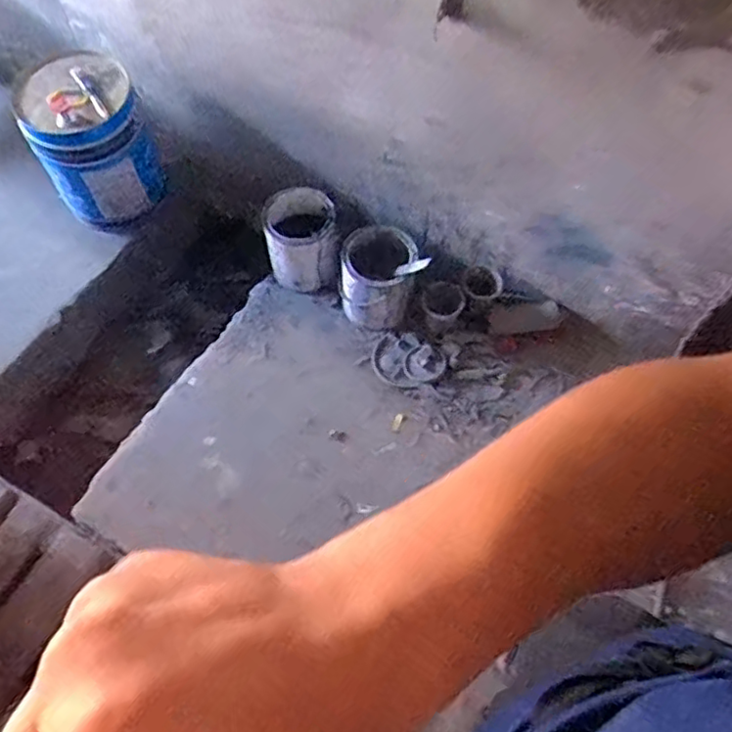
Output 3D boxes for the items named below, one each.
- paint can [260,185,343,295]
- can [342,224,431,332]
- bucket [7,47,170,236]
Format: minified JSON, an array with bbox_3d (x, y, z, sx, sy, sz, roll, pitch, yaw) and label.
[{"bbox_3d":[-0.148,-0.285,1.547,0.167,0.196,0.193,-11,64,-6],"label":"paint can"},{"bbox_3d":[0.033,-0.197,1.509,0.182,0.236,0.144,-4,63,-2],"label":"can"},{"bbox_3d":[-0.677,-0.551,1.610,0.253,0.357,0.256,0,63,0],"label":"bucket"}]

